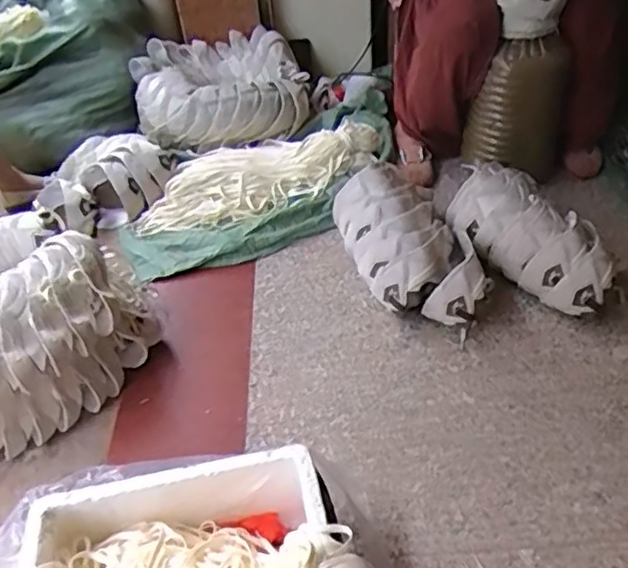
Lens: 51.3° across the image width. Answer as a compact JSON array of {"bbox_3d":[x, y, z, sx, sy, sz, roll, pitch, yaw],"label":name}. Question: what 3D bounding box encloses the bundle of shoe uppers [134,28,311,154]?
[{"bbox_3d":[-0.223,-0.473,1.559,0.412,0.200,0.262,-12,41,-5],"label":"bundle of shoe uppers"}]

